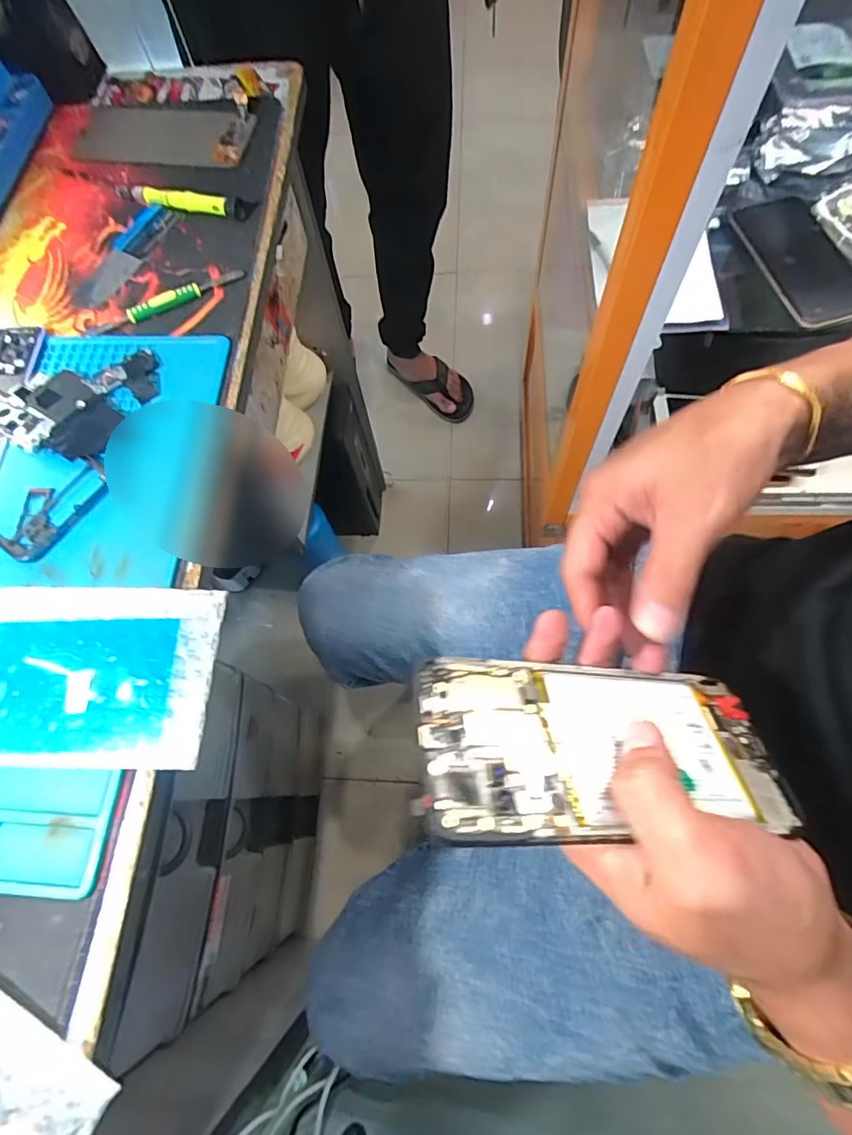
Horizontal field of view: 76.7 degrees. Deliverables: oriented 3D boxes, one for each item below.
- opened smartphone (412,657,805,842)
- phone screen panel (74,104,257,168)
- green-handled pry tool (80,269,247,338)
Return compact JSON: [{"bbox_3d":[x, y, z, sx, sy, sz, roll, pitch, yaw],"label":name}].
[{"bbox_3d":[0.072,0.069,0.214,0.154,0.004,0.069,7,46,-16],"label":"opened smartphone"},{"bbox_3d":[-0.225,-0.375,0.462,0.155,0.009,0.078,7,68,6],"label":"phone screen panel"},{"bbox_3d":[-0.188,-0.192,0.388,0.117,0.008,0.013,-25,69,-7],"label":"green-handled pry tool"}]

